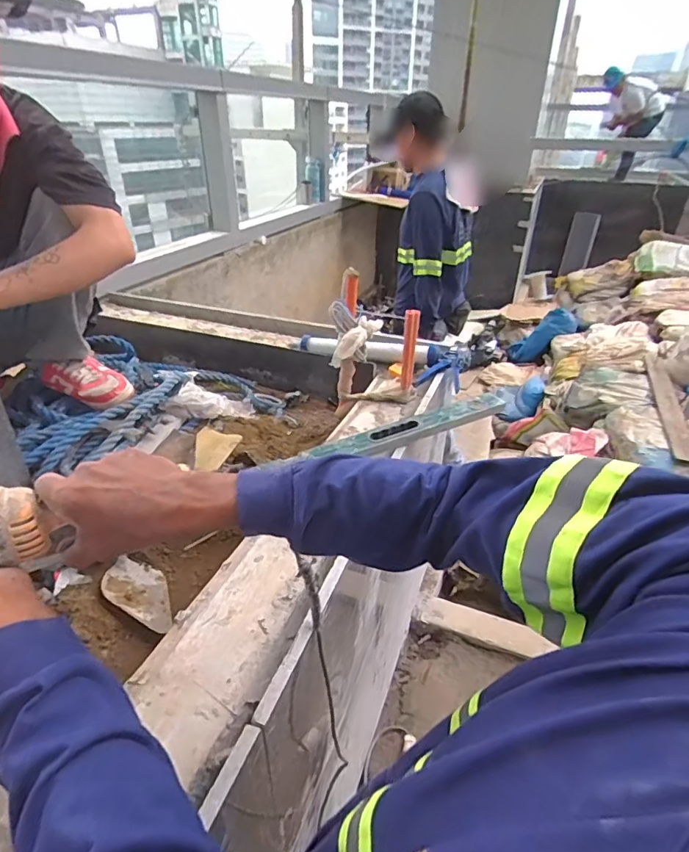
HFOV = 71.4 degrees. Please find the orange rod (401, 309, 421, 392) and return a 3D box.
[{"bbox_3d":[0.163,-0.180,1.196,0.034,0.235,0.036,4,33,6],"label":"orange rod"}]

